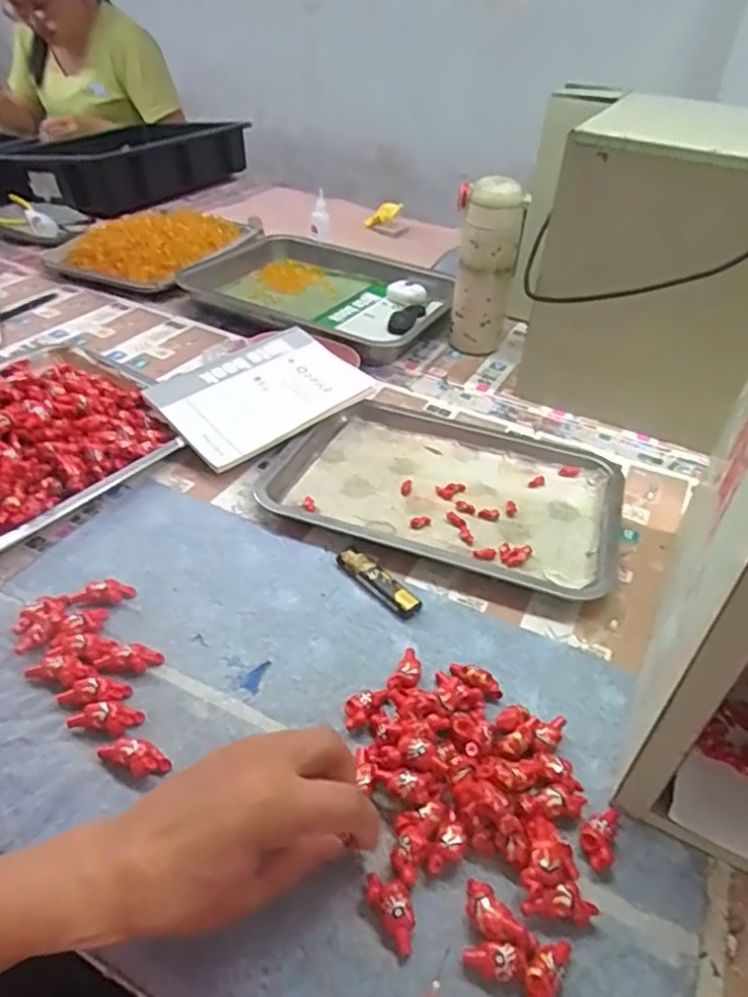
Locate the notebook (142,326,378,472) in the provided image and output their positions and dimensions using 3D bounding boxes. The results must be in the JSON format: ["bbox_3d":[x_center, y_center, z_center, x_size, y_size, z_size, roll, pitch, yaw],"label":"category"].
[{"bbox_3d":[-0.119,-0.111,0.674,0.191,0.011,0.147,-30,60,-25],"label":"notebook"}]

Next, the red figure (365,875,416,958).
[{"bbox_3d":[0.010,0.209,0.331,0.018,0.014,0.038,-19,45,-28],"label":"red figure"}]

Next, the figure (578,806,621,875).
[{"bbox_3d":[0.129,0.189,0.369,0.019,0.009,0.037,19,40,16],"label":"figure"}]

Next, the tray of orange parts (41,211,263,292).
[{"bbox_3d":[-0.349,-0.417,1.069,0.237,0.046,0.315,18,40,14],"label":"tray of orange parts"}]

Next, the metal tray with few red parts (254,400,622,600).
[{"bbox_3d":[0.073,-0.022,0.627,0.307,0.021,0.230,16,40,12],"label":"metal tray with few red parts"}]

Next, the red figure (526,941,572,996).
[{"bbox_3d":[0.083,0.230,0.314,0.016,0.014,0.038,24,42,22],"label":"red figure"}]

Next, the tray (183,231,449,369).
[{"bbox_3d":[-0.066,-0.305,0.951,0.368,0.041,0.305,21,41,18],"label":"tray"}]

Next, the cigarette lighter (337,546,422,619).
[{"bbox_3d":[0.003,0.064,0.515,0.021,0.010,0.083,-27,49,-34],"label":"cigarette lighter"}]

